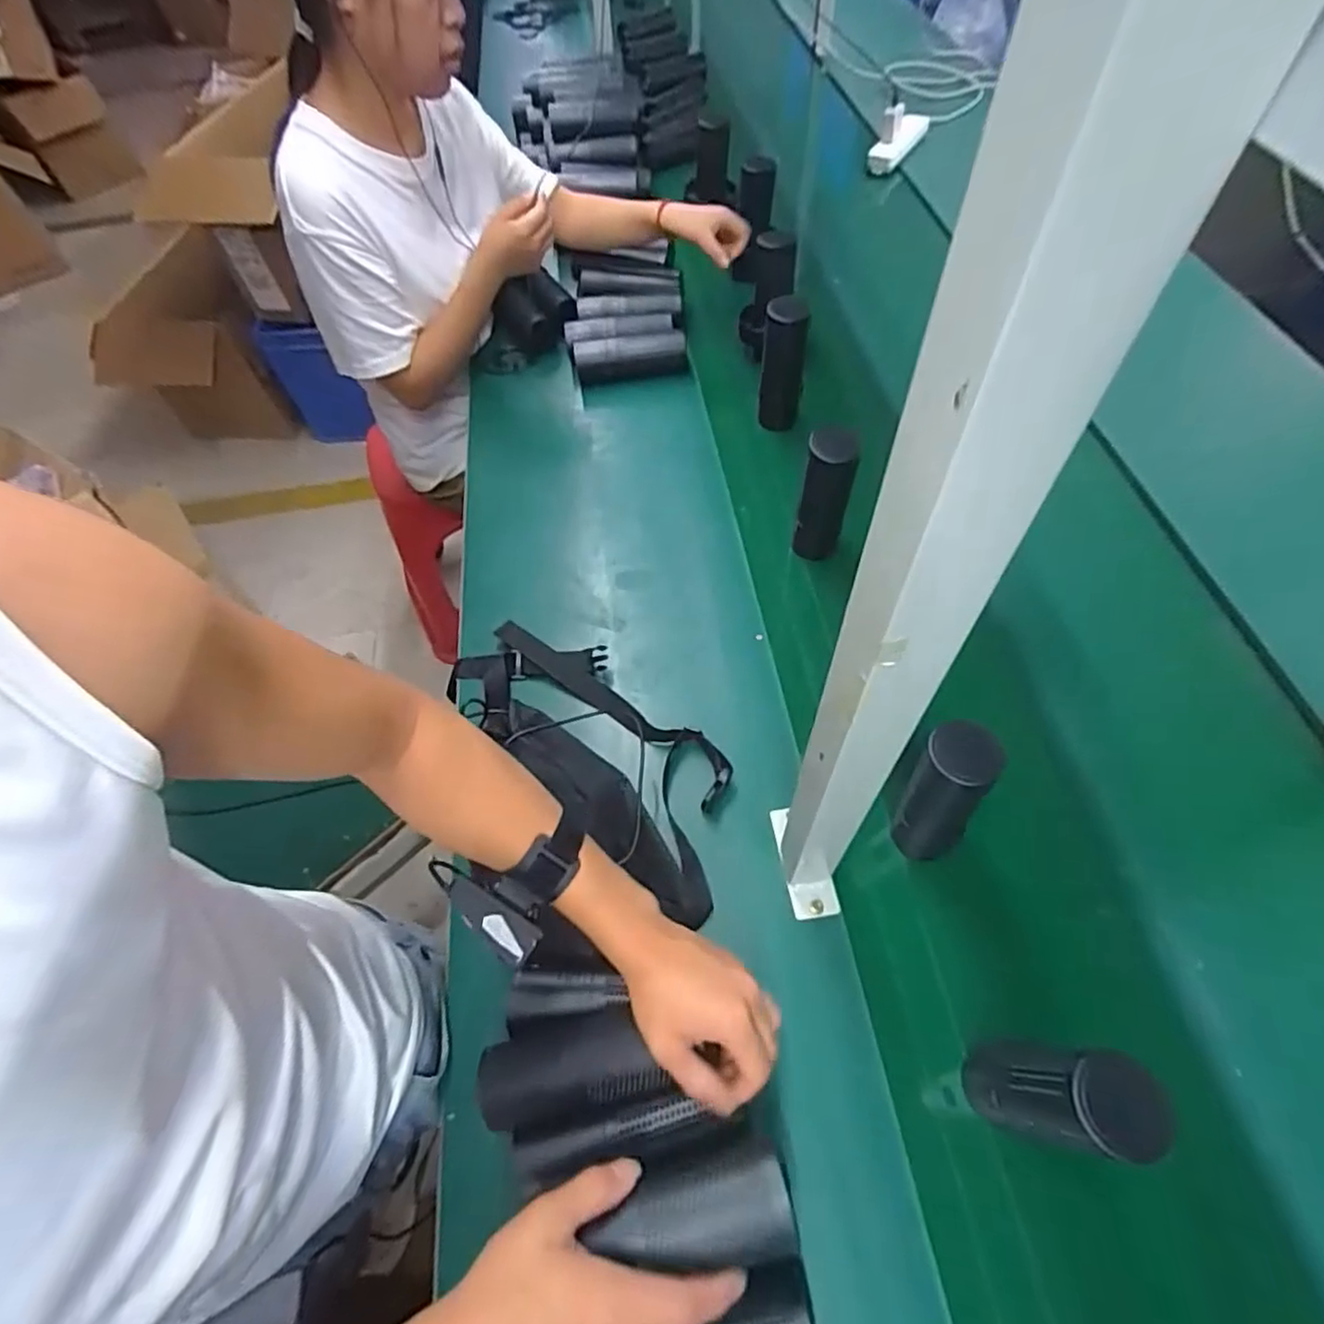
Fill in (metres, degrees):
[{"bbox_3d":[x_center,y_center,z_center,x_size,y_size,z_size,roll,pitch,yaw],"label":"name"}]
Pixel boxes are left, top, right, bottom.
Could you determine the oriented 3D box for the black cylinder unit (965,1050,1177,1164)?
[{"bbox_3d":[0.255,0.286,0.436,0.051,0.164,0.054,8,59,9],"label":"black cylinder unit"}]

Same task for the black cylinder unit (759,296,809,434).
[{"bbox_3d":[0.156,-0.378,0.853,0.054,0.148,0.054,7,58,9],"label":"black cylinder unit"}]

